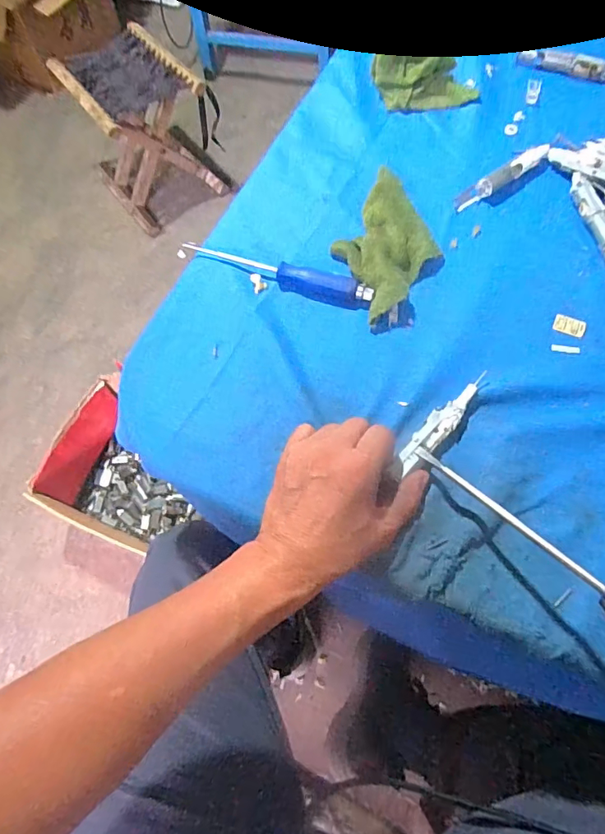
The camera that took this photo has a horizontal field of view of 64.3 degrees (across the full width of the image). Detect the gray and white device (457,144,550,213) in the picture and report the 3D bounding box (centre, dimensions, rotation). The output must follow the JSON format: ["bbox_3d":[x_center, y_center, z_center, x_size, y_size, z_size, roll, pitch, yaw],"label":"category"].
[{"bbox_3d":[0.206,-0.244,0.487,0.118,0.016,0.018,-37,69,-12],"label":"gray and white device"}]

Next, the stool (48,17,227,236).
[{"bbox_3d":[-0.411,-0.755,1.264,0.292,0.290,0.318,-35,70,-13],"label":"stool"}]

